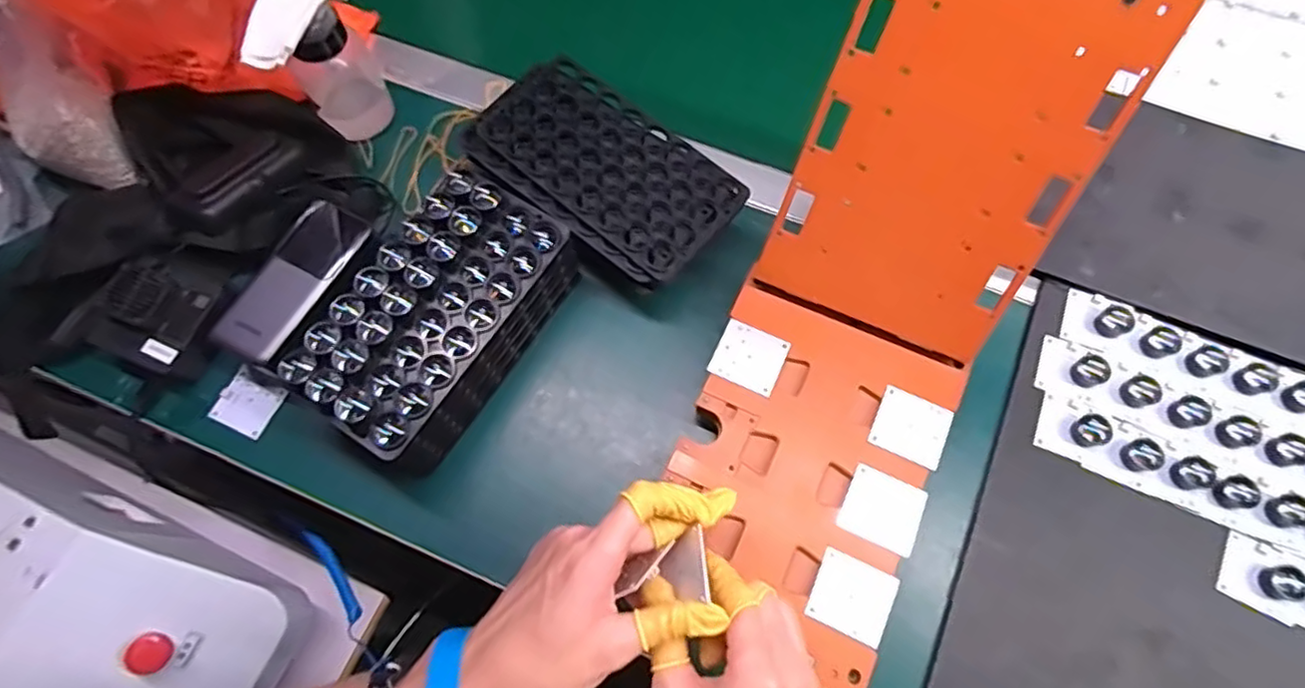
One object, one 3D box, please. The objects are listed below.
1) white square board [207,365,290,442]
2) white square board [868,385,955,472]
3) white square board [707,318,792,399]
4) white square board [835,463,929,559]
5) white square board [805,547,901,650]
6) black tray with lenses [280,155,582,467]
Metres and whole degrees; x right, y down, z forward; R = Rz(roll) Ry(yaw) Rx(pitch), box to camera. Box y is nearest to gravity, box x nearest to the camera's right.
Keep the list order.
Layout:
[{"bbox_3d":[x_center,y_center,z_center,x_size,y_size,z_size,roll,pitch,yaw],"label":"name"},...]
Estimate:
[{"bbox_3d":[-0.306,0.046,0.501,0.043,0.008,0.042,23,73,9],"label":"white square board"},{"bbox_3d":[0.181,0.057,0.458,0.049,0.004,0.045,24,73,10],"label":"white square board"},{"bbox_3d":[0.071,0.009,0.478,0.048,0.004,0.045,25,74,10],"label":"white square board"},{"bbox_3d":[0.155,0.110,0.440,0.050,0.004,0.046,24,73,10],"label":"white square board"},{"bbox_3d":[0.128,0.162,0.422,0.049,0.004,0.046,24,73,10],"label":"white square board"},{"bbox_3d":[-0.148,-0.016,0.476,0.103,0.083,0.200,31,75,12],"label":"black tray with lenses"}]

